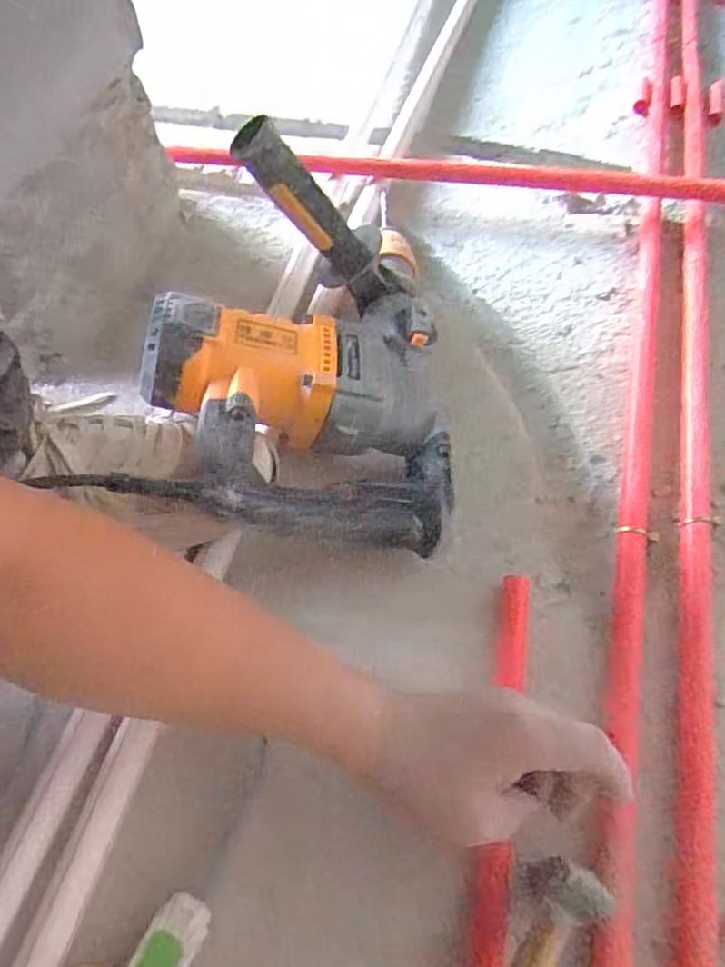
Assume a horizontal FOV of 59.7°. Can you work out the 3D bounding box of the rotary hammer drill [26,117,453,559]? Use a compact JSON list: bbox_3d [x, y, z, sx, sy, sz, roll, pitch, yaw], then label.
[{"bbox_3d":[-0.046,-0.122,0.477,0.246,0.140,0.330,11,62,-16],"label":"rotary hammer drill"}]

